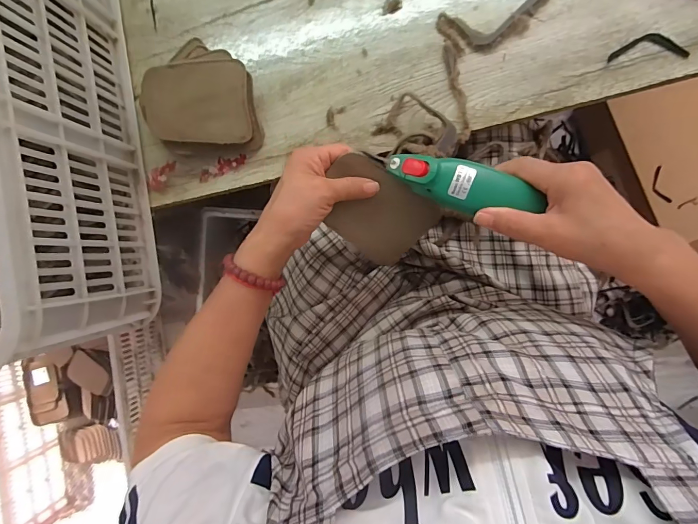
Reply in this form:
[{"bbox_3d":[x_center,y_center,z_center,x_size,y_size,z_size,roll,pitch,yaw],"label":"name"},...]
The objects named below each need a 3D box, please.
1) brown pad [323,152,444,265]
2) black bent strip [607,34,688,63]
[{"bbox_3d":[0.026,-0.047,0.372,0.106,0.004,0.082,30,114,-11],"label":"brown pad"},{"bbox_3d":[0.308,-0.221,0.391,0.075,0.005,0.025,1,92,9],"label":"black bent strip"}]

